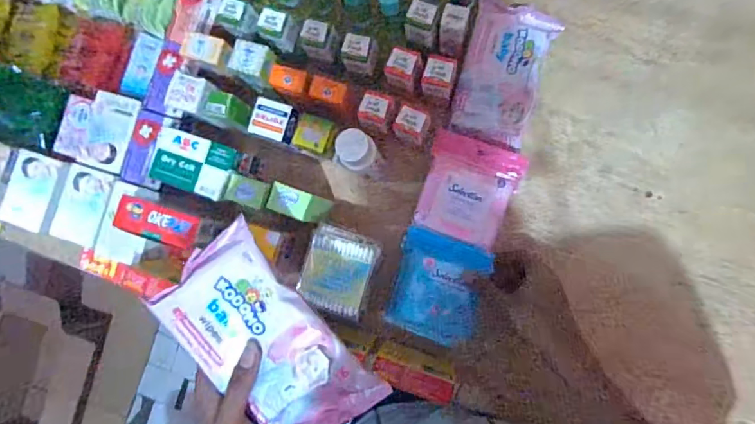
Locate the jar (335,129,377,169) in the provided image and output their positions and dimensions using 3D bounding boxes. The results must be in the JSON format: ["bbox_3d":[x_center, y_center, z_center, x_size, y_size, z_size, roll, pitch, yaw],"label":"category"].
[{"bbox_3d":[-0.021,-0.064,0.487,0.035,0.042,0.035,-1,86,9],"label":"jar"}]

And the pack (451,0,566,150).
[{"bbox_3d":[0.147,-0.162,0.566,0.096,0.048,0.166,19,89,10],"label":"pack"}]

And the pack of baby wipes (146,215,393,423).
[{"bbox_3d":[-0.088,0.108,0.378,0.095,0.025,0.184,-38,95,5],"label":"pack of baby wipes"}]

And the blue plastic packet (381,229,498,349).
[{"bbox_3d":[0.068,0.083,0.533,0.095,0.014,0.115,15,89,10],"label":"blue plastic packet"}]

